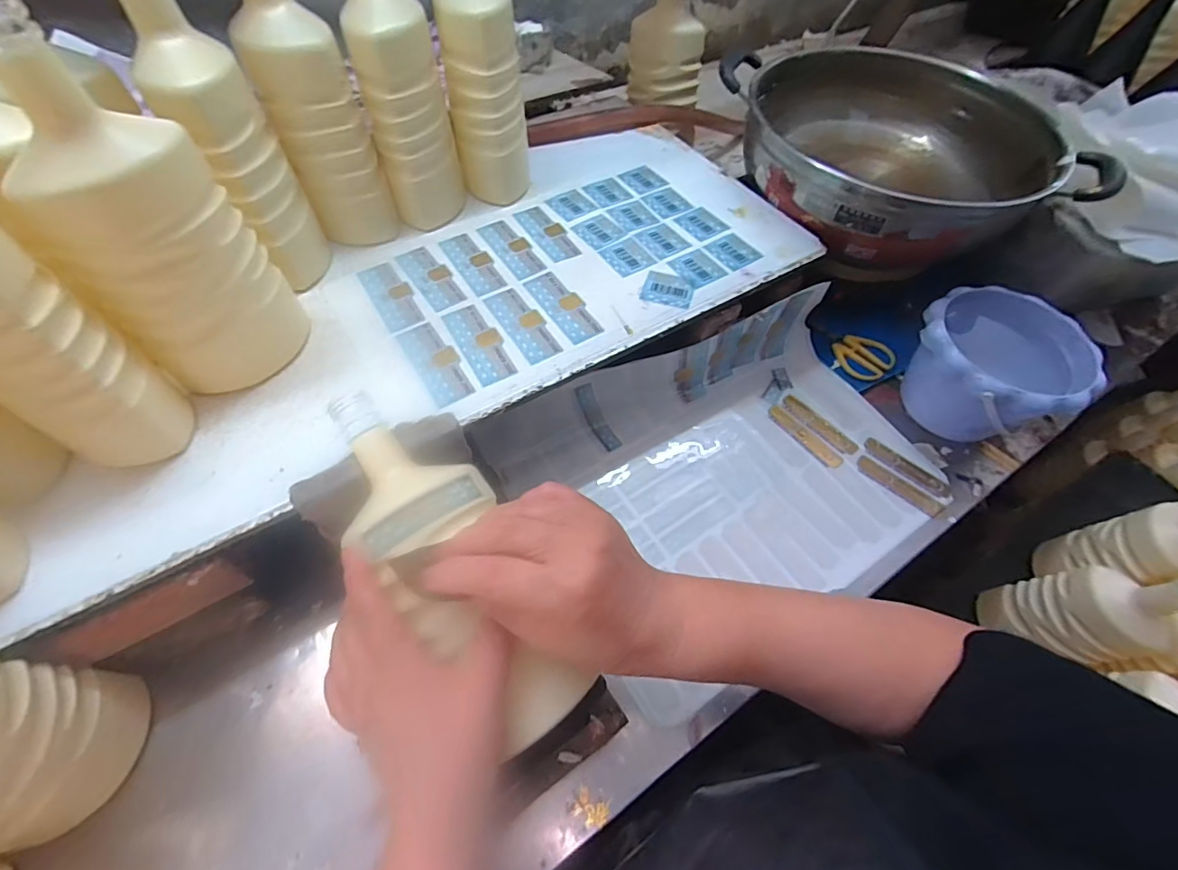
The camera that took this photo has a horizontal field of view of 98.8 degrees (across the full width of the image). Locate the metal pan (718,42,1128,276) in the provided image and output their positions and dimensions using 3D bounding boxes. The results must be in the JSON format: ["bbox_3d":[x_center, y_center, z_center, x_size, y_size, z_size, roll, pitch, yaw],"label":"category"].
[{"bbox_3d":[0.339,-0.310,0.574,0.301,0.122,0.312,-12,58,-9],"label":"metal pan"}]

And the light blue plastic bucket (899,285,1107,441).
[{"bbox_3d":[0.420,-0.066,0.539,0.158,0.115,0.153,1,57,-1],"label":"light blue plastic bucket"}]

